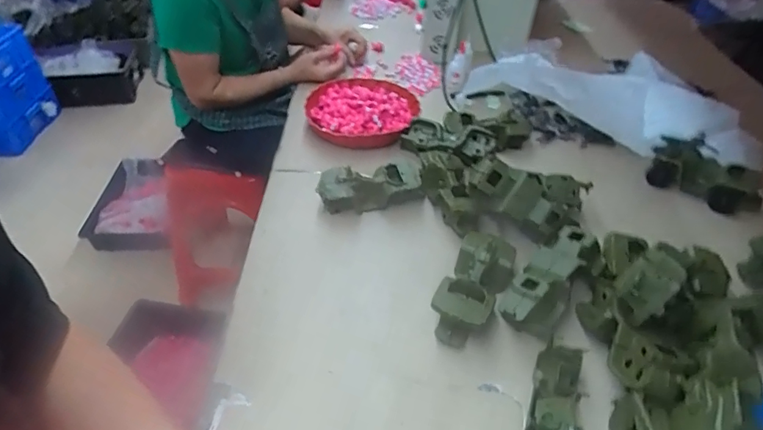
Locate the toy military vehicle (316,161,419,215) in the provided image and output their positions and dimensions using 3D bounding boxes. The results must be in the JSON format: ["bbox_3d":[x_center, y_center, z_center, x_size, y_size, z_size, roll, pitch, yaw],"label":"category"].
[{"bbox_3d":[-0.022,-0.049,0.869,0.178,0.065,0.071,-9,43,-13],"label":"toy military vehicle"}]

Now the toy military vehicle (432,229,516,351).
[{"bbox_3d":[0.134,0.103,0.702,0.083,0.057,0.182,19,45,18],"label":"toy military vehicle"}]

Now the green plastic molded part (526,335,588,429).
[{"bbox_3d":[0.212,0.238,0.578,0.075,0.038,0.176,16,44,15],"label":"green plastic molded part"}]

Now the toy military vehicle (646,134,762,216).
[{"bbox_3d":[0.608,-0.080,0.910,0.191,0.089,0.095,31,49,28],"label":"toy military vehicle"}]

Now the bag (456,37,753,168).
[{"bbox_3d":[0.455,-0.246,1.037,0.622,0.163,0.192,28,48,26],"label":"bag"}]

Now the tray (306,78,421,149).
[{"bbox_3d":[-0.042,-0.223,1.072,0.247,0.052,0.228,3,42,1],"label":"tray"}]

